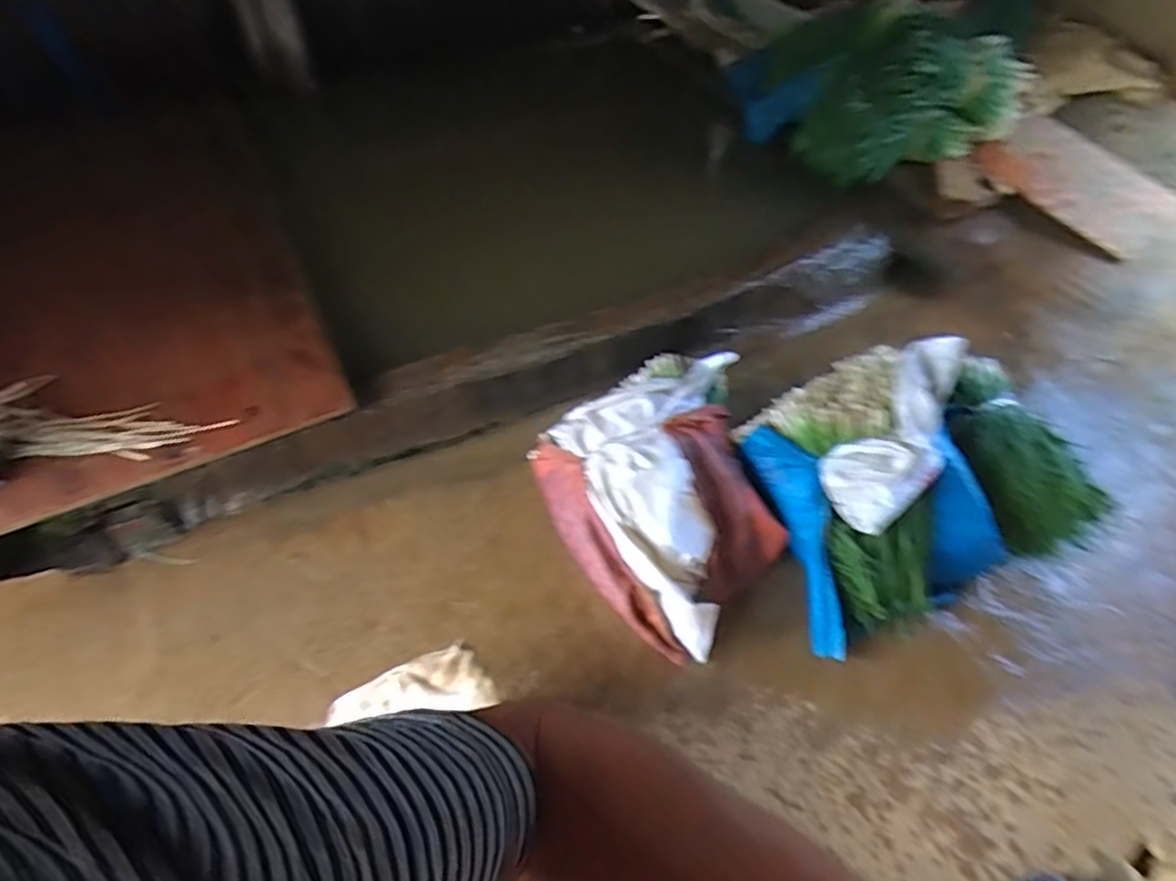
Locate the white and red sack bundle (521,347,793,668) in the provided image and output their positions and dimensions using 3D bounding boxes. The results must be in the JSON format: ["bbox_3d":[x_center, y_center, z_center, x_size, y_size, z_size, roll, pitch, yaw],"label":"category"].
[{"bbox_3d":[0.214,0.099,1.505,0.558,0.239,0.577,-26,57,-19],"label":"white and red sack bundle"}]

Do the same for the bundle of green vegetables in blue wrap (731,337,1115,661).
[{"bbox_3d":[0.799,0.026,1.565,0.866,0.373,0.566,-19,55,-15],"label":"bundle of green vegetables in blue wrap"}]

